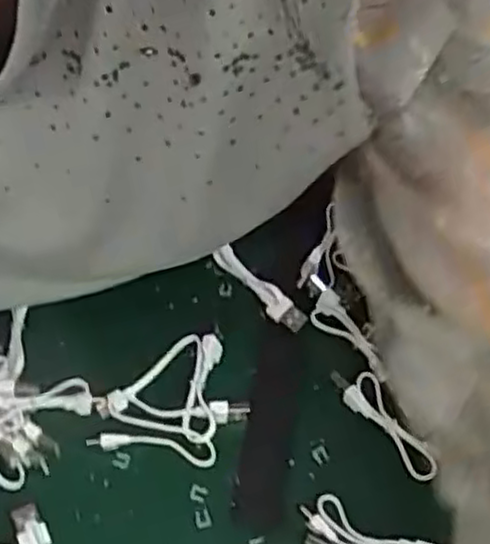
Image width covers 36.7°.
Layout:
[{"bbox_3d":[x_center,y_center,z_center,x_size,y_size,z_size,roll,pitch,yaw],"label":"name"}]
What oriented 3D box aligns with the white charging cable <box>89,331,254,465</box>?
[{"bbox_3d":[-0.038,0.068,0.405,0.077,0.014,0.073,8,54,8],"label":"white charging cable"}]

